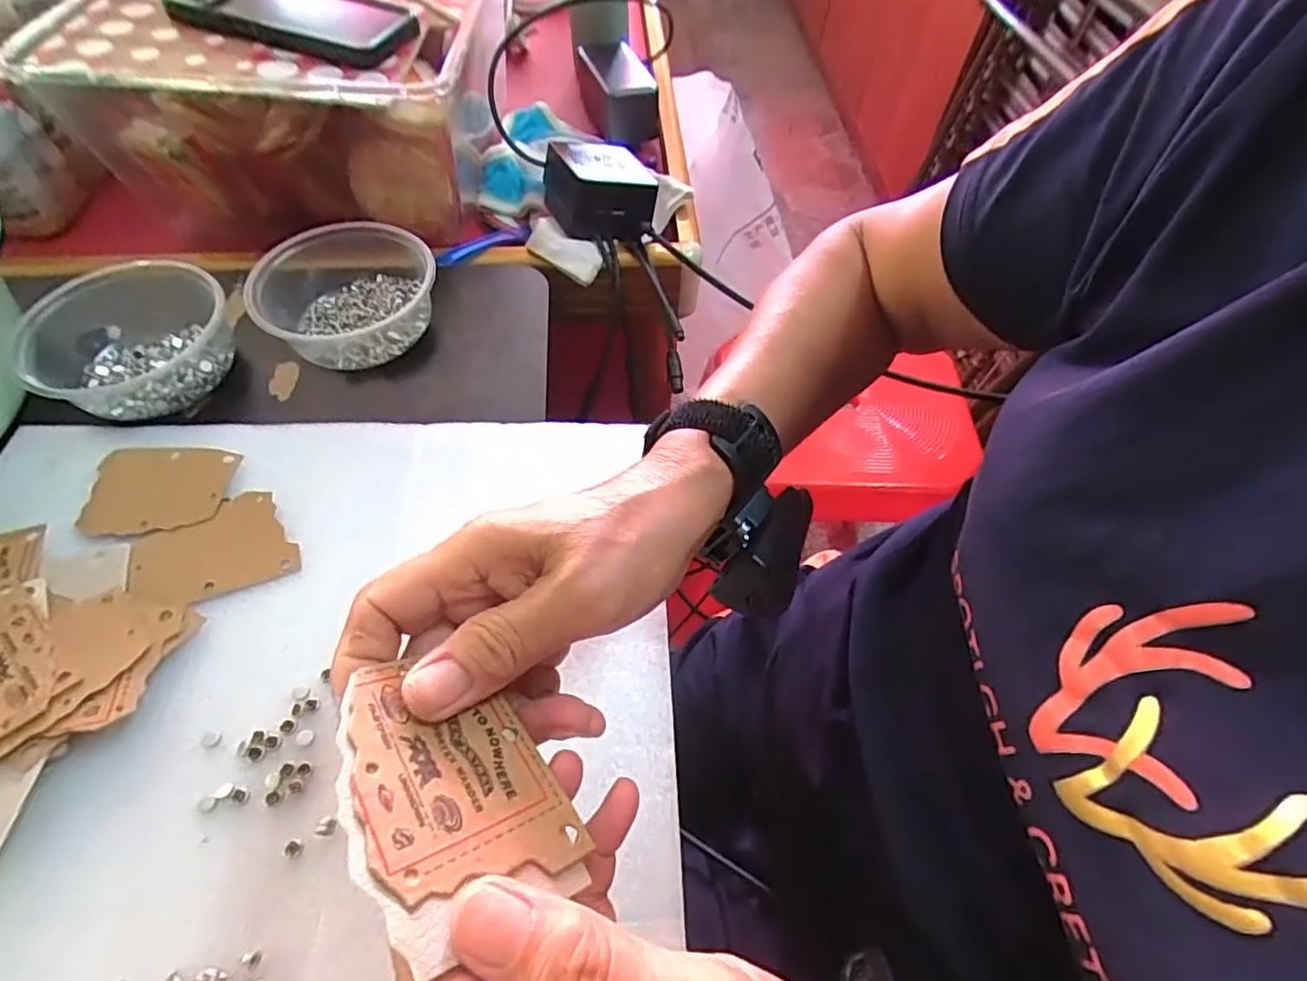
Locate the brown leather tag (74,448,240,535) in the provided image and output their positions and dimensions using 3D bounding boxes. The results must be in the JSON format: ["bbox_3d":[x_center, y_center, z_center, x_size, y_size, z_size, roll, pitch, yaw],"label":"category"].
[{"bbox_3d":[-0.271,-0.001,0.333,0.074,0.004,0.055,0,57,-2],"label":"brown leather tag"}]

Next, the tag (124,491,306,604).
[{"bbox_3d":[-0.229,0.030,0.316,0.075,0.004,0.055,-18,60,-15],"label":"tag"}]

